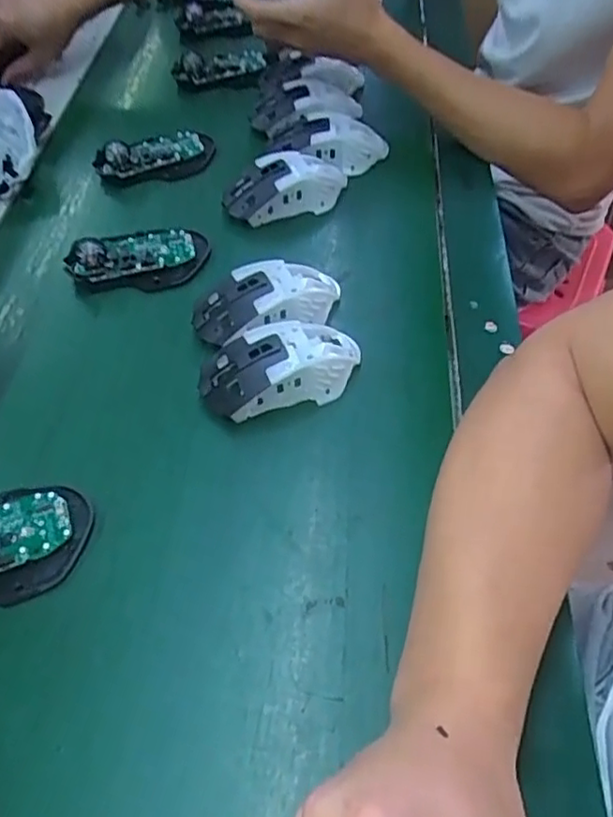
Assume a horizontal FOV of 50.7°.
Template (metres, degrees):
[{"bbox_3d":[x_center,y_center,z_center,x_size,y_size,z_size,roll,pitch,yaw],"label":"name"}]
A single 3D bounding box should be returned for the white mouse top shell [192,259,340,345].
[{"bbox_3d":[-0.030,-0.088,0.507,0.119,0.035,0.065,-14,53,-10],"label":"white mouse top shell"}]

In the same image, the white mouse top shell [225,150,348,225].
[{"bbox_3d":[-0.021,-0.211,0.606,0.122,0.040,0.062,-14,53,-9],"label":"white mouse top shell"}]

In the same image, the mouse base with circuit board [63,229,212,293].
[{"bbox_3d":[-0.146,-0.133,0.556,0.116,0.027,0.067,-3,52,-2],"label":"mouse base with circuit board"}]

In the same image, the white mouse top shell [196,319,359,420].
[{"bbox_3d":[-0.018,-0.034,0.468,0.120,0.036,0.069,-12,53,-9],"label":"white mouse top shell"}]

